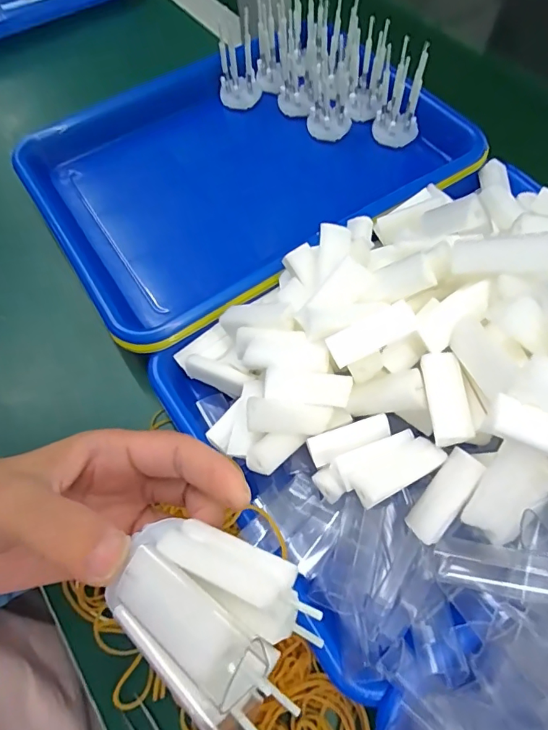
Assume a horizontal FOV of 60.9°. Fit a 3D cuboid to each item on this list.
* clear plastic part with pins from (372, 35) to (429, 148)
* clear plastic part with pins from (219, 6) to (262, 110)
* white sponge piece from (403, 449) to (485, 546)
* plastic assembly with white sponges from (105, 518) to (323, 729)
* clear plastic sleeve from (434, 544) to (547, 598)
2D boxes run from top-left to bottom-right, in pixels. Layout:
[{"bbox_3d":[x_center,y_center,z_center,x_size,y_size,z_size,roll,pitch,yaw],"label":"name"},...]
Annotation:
[{"bbox_3d":[0.104,-0.215,0.383,0.035,0.079,0.029,9,63,6],"label":"clear plastic part with pins"},{"bbox_3d":[-0.032,-0.266,0.416,0.037,0.067,0.026,-12,63,-4],"label":"clear plastic part with pins"},{"bbox_3d":[0.081,0.062,0.221,0.017,0.014,0.045,35,97,18],"label":"white sponge piece"},{"bbox_3d":[-0.021,0.075,0.143,0.063,0.025,0.045,25,66,14],"label":"plastic assembly with white sponges"},{"bbox_3d":[0.105,0.094,0.215,0.055,0.010,0.017,-1,61,23],"label":"clear plastic sleeve"}]

